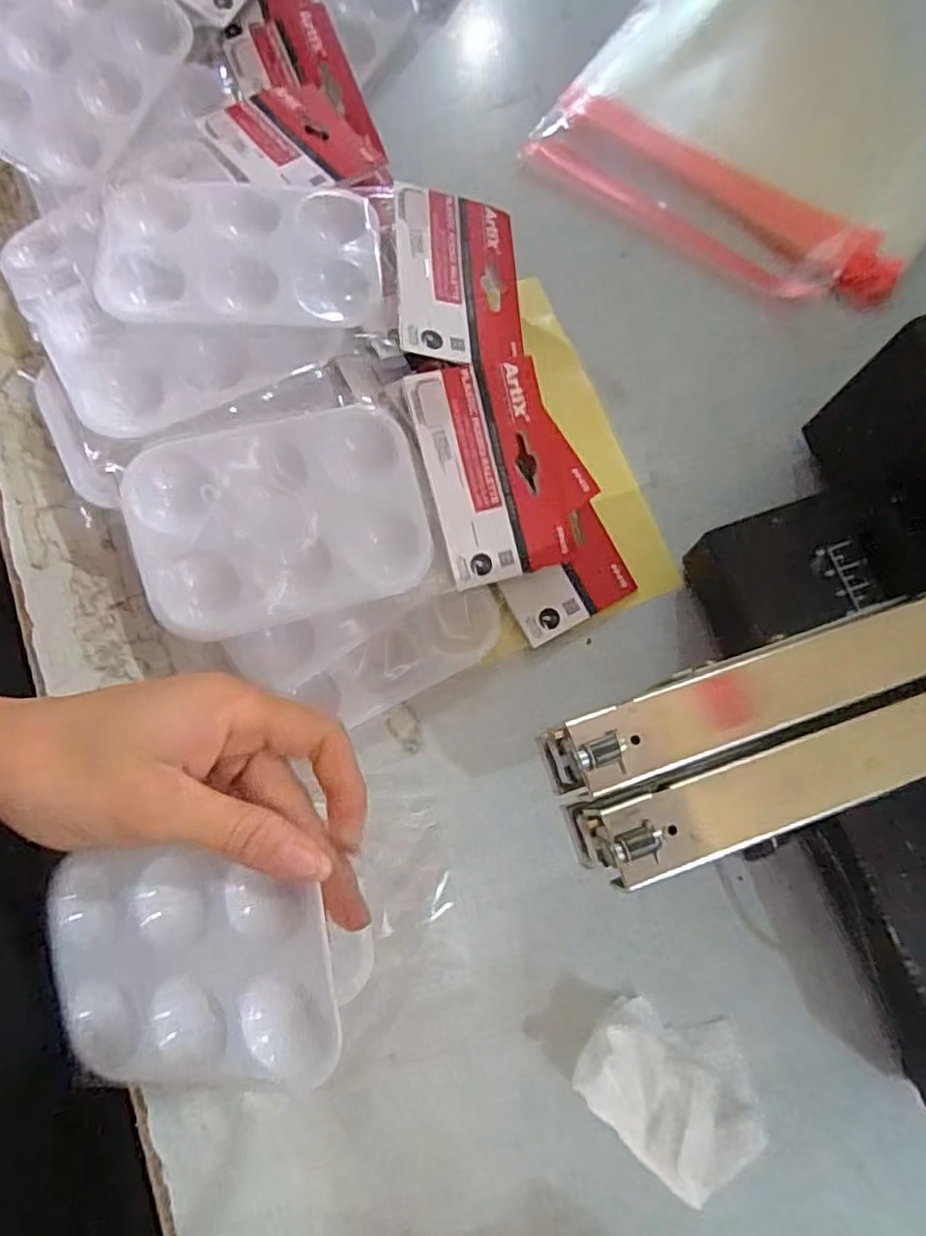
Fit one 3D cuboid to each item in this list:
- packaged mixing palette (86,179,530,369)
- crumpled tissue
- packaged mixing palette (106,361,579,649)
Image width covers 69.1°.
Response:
[{"bbox_3d":[-0.067,-0.166,0.319,0.192,0.015,0.097,-1,72,-11],"label":"packaged mixing palette"},{"bbox_3d":[0.091,0.199,0.283,0.081,0.020,0.060,43,81,8],"label":"crumpled tissue"},{"bbox_3d":[-0.046,-0.051,0.306,0.192,0.009,0.095,-16,96,-11],"label":"packaged mixing palette"}]

